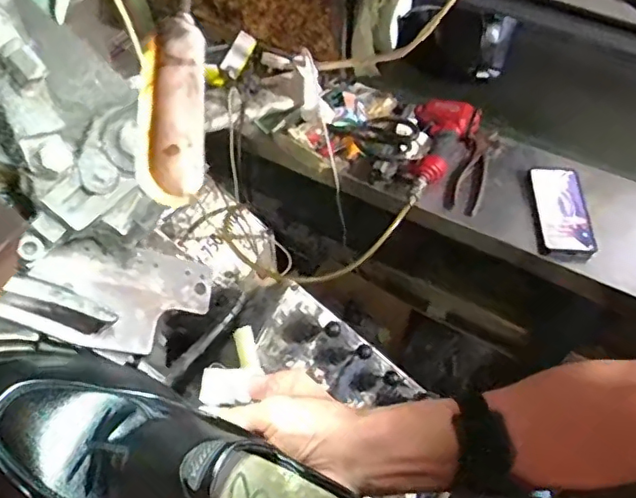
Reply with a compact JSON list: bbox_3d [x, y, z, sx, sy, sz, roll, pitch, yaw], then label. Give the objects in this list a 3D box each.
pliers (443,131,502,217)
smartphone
[{"bbox_3d":[0.283,-0.144,1.047,0.064,0.028,0.216,19,58,12],"label":"pliers"},{"bbox_3d":[0.411,-0.069,0.967,0.083,0.011,0.195,-6,58,17],"label":"smartphone"}]

